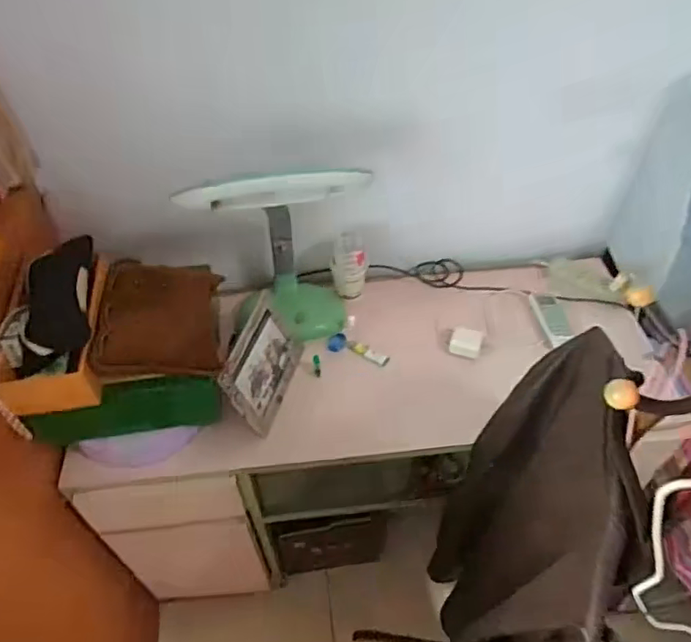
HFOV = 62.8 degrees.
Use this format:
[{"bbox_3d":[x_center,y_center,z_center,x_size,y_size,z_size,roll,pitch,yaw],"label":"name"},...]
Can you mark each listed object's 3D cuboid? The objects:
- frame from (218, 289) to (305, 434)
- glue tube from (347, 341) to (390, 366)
[{"bbox_3d":[-0.136,0.068,0.943,0.024,0.143,0.209,-7,40,28],"label":"frame"},{"bbox_3d":[0.040,0.058,1.020,0.079,0.014,0.018,23,54,19],"label":"glue tube"}]

